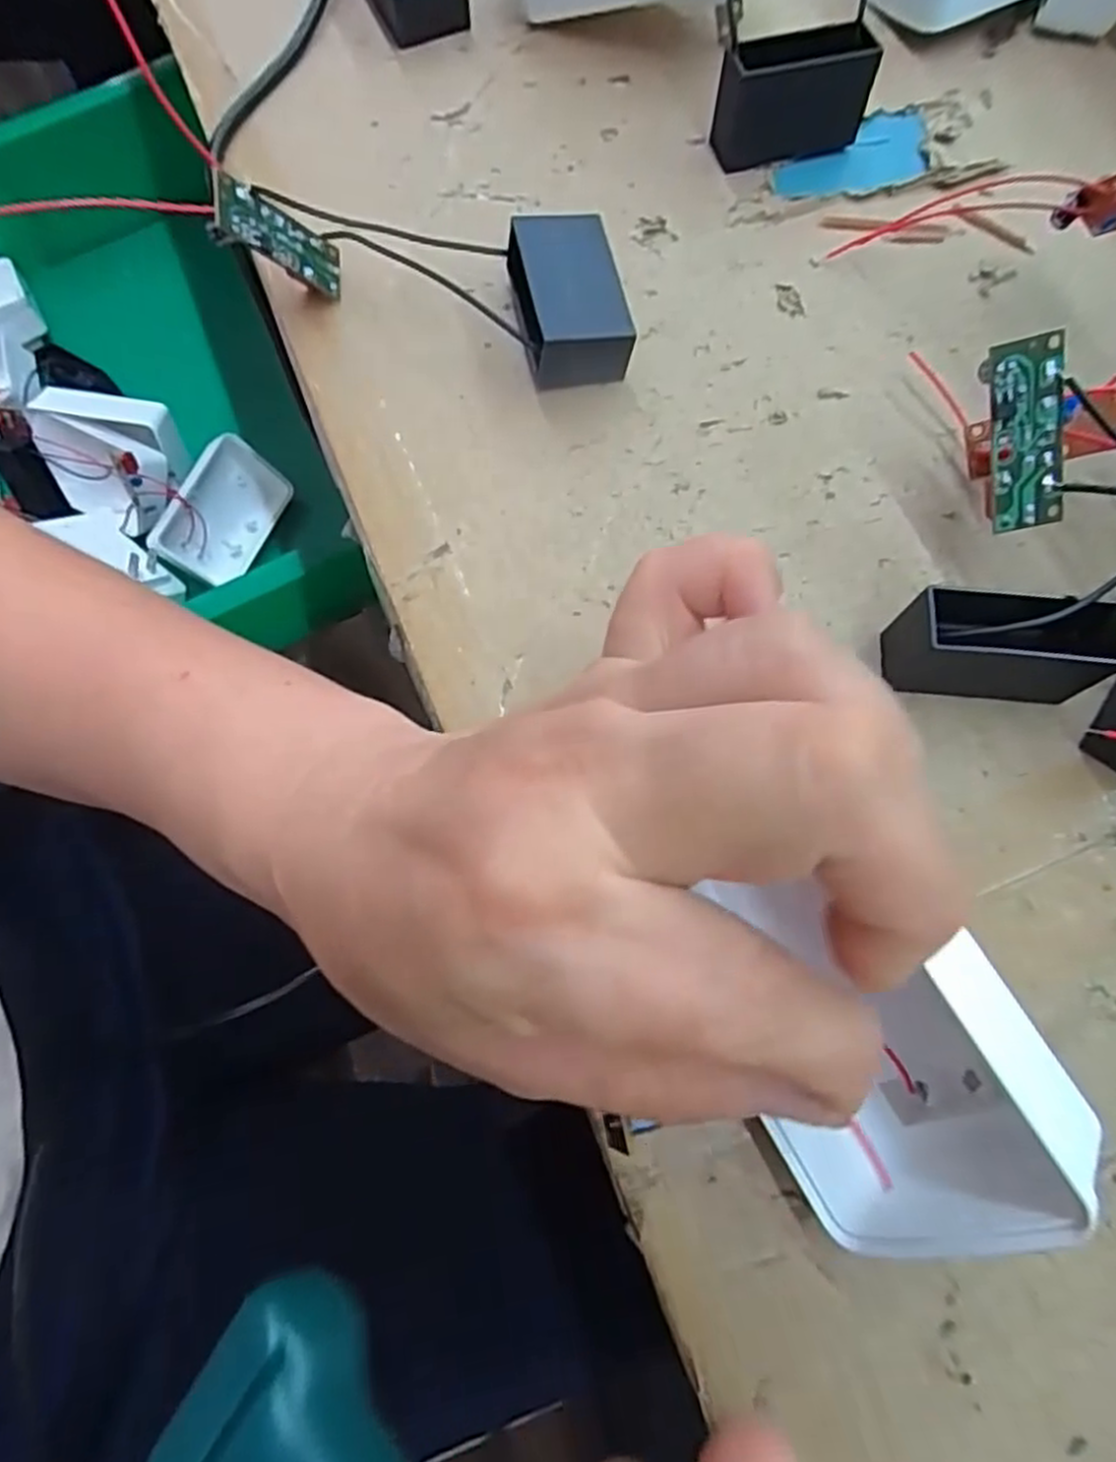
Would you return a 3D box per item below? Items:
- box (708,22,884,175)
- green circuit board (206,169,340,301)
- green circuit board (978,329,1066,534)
[{"bbox_3d":[0.078,-0.211,0.251,0.049,0.029,0.018,-15,74,-5],"label":"box"},{"bbox_3d":[-0.083,-0.146,0.223,0.007,0.044,0.015,5,97,29],"label":"green circuit board"},{"bbox_3d":[0.115,-0.072,0.184,0.016,0.004,0.044,-10,112,12],"label":"green circuit board"}]

